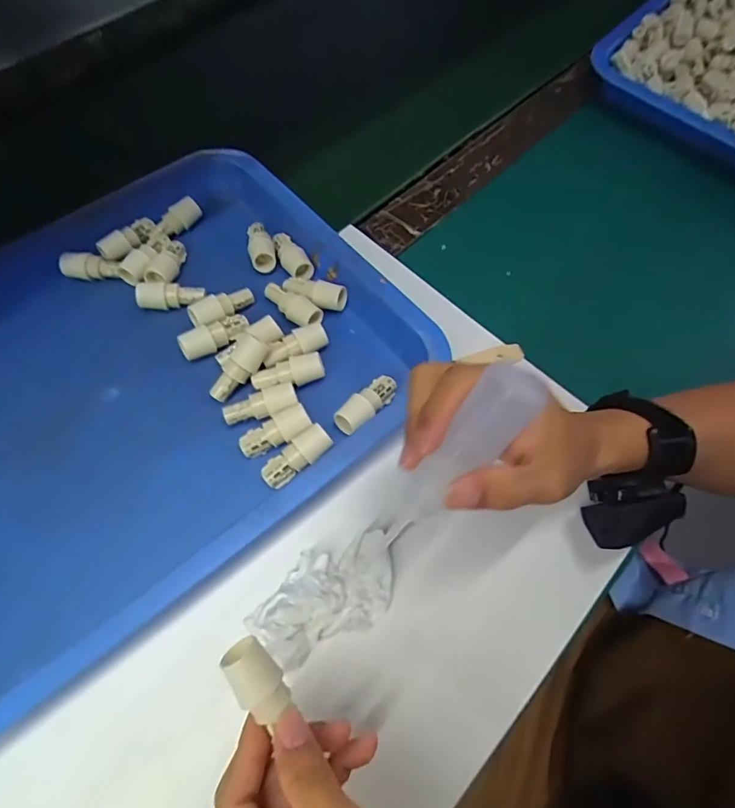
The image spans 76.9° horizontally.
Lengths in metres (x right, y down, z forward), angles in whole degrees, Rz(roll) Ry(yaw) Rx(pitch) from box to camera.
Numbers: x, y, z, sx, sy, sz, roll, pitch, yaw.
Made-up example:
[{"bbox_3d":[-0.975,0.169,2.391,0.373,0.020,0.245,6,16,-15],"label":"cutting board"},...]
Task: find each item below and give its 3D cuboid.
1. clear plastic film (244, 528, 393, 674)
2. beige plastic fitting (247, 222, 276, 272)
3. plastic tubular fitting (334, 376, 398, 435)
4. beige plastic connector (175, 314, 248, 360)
[{"bbox_3d":[-0.027,0.125,0.304,0.100,0.014,0.057,-25,67,-12],"label":"clear plastic film"},{"bbox_3d":[-0.097,-0.143,0.416,0.022,0.016,0.050,-17,66,-9],"label":"beige plastic fitting"},{"bbox_3d":[0.000,0.001,0.347,0.021,0.024,0.055,41,70,17],"label":"plastic tubular fitting"},{"bbox_3d":[-0.121,-0.055,0.368,0.055,0.019,0.018,-31,69,-15],"label":"beige plastic connector"}]

